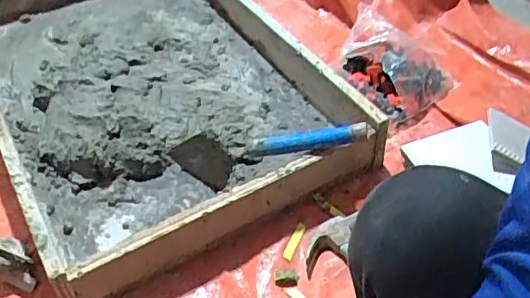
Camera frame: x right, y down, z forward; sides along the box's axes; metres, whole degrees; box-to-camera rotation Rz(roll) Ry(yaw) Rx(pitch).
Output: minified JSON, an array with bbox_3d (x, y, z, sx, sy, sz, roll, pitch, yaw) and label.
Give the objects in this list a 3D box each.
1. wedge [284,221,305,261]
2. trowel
[{"bbox_3d":[0.044,0.132,0.812,0.014,0.005,0.067,15,49,17],"label":"wedge"},{"bbox_3d":[0.003,0.000,0.842,0.305,0.077,0.067,-9,45,11],"label":"trowel"}]

